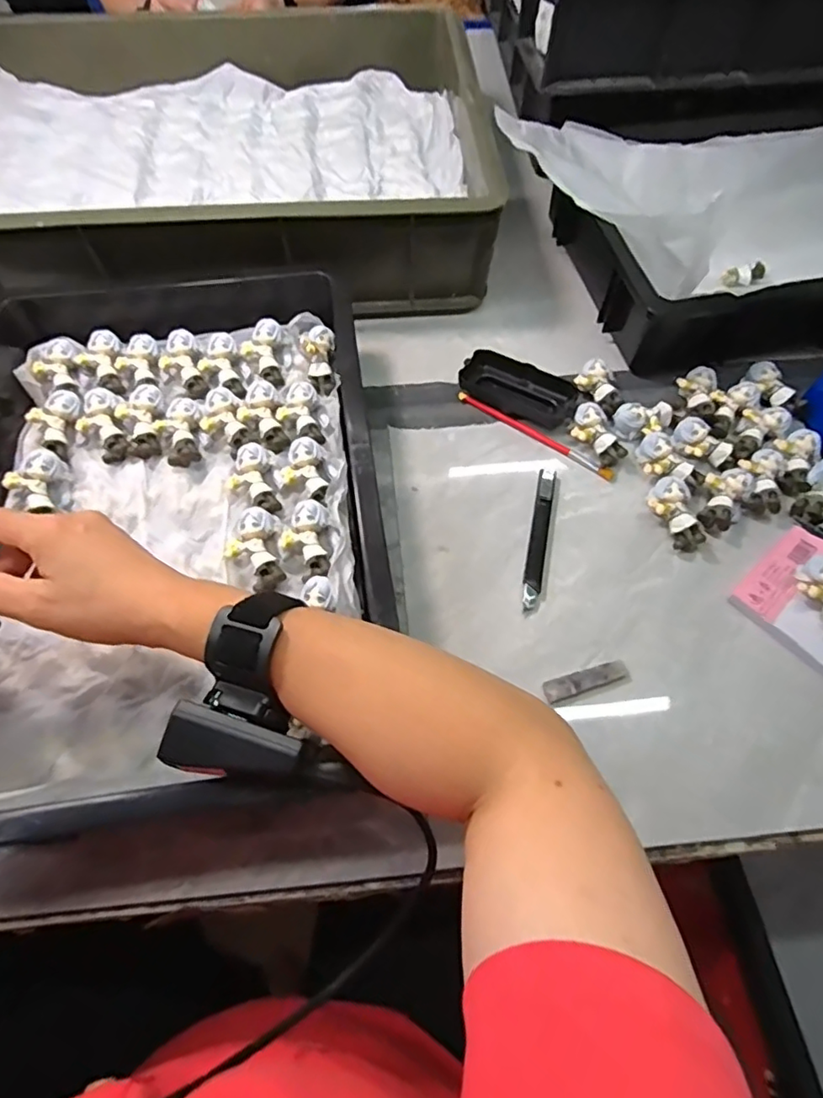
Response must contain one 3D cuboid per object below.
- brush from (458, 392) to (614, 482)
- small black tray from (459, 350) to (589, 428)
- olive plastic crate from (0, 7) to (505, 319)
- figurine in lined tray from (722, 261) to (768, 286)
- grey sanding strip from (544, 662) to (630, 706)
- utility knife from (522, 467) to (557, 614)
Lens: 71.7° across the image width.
[{"bbox_3d":[0.111,-0.103,0.512,0.156,0.008,0.010,32,66,15],"label":"brush"},{"bbox_3d":[0.102,-0.147,0.529,0.110,0.023,0.047,25,64,12],"label":"small black tray"},{"bbox_3d":[-0.218,-0.420,0.613,0.555,0.111,0.439,-6,62,-4],"label":"olive plastic crate"},{"bbox_3d":[0.342,-0.283,0.585,0.045,0.014,0.021,-12,63,-7],"label":"figurine in lined tray"},{"bbox_3d":[0.125,0.094,0.405,0.063,0.004,0.016,-15,63,-9],"label":"grey sanding strip"},{"bbox_3d":[0.104,-0.012,0.459,0.015,0.004,0.130,13,62,6],"label":"utility knife"}]

